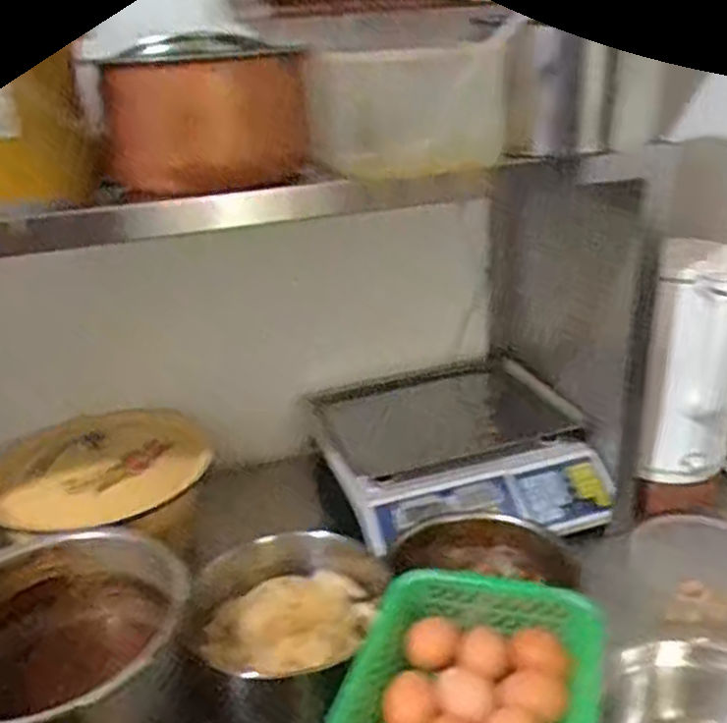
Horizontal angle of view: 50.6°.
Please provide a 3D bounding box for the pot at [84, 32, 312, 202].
[{"bbox_3d":[-0.131,-0.201,0.650,0.175,0.131,0.167,-6,23,-6],"label":"pot"}]

